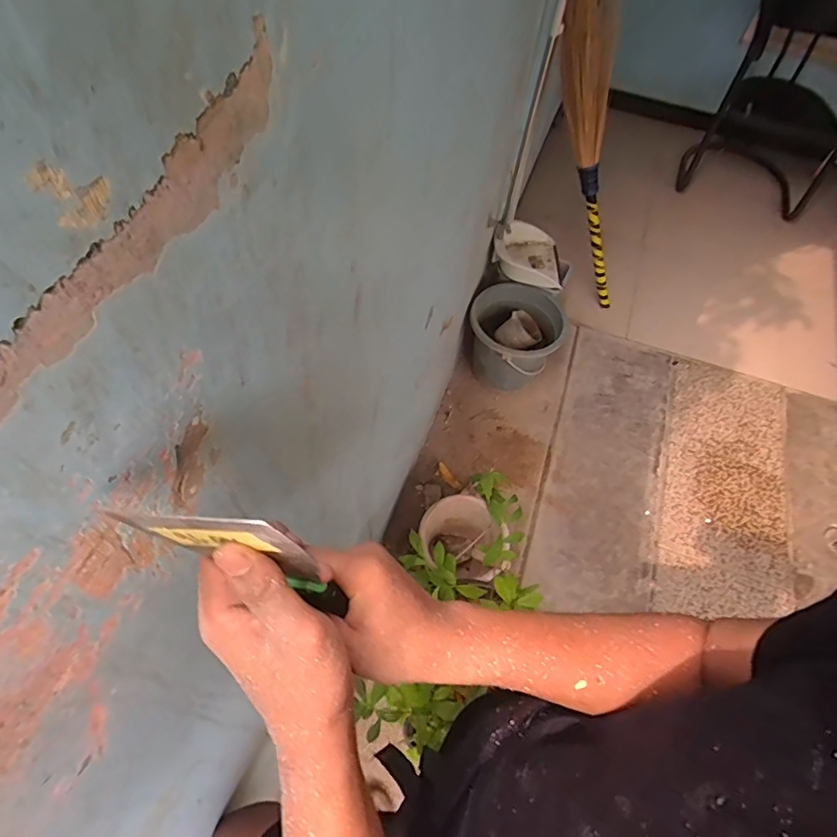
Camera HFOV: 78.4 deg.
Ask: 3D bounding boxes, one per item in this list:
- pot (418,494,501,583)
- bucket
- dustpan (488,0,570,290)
[{"bbox_3d":[0.122,0.355,1.507,0.239,0.169,0.219,19,59,7],"label":"pot"},{"bbox_3d":[0.335,-0.263,1.894,0.331,0.316,0.346,2,59,-3],"label":"bucket"},{"bbox_3d":[0.457,-0.808,1.665,0.289,0.768,0.398,20,59,7],"label":"dustpan"}]

